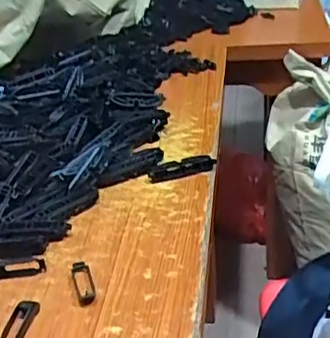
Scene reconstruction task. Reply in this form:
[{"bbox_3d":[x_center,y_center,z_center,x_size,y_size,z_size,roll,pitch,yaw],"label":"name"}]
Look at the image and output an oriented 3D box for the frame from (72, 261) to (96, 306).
[{"bbox_3d":[-0.076,0.106,0.549,0.018,0.006,0.057,-10,32,-11],"label":"frame"}]

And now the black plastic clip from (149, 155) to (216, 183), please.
[{"bbox_3d":[0.020,-0.001,0.701,0.081,0.021,0.007,-12,-11,-8],"label":"black plastic clip"}]

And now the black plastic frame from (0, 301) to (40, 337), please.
[{"bbox_3d":[-0.128,0.134,0.507,0.020,0.010,0.056,5,32,14],"label":"black plastic frame"}]

